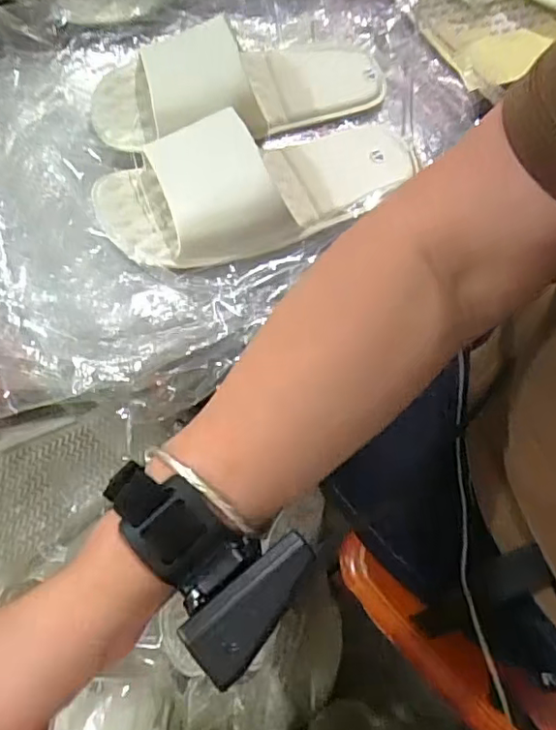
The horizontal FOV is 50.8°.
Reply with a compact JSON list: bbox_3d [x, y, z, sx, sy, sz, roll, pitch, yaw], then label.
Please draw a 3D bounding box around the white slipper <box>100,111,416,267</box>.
[{"bbox_3d":[-0.008,-0.134,0.399,0.229,0.052,0.099,-19,63,-12],"label":"white slipper"}]

